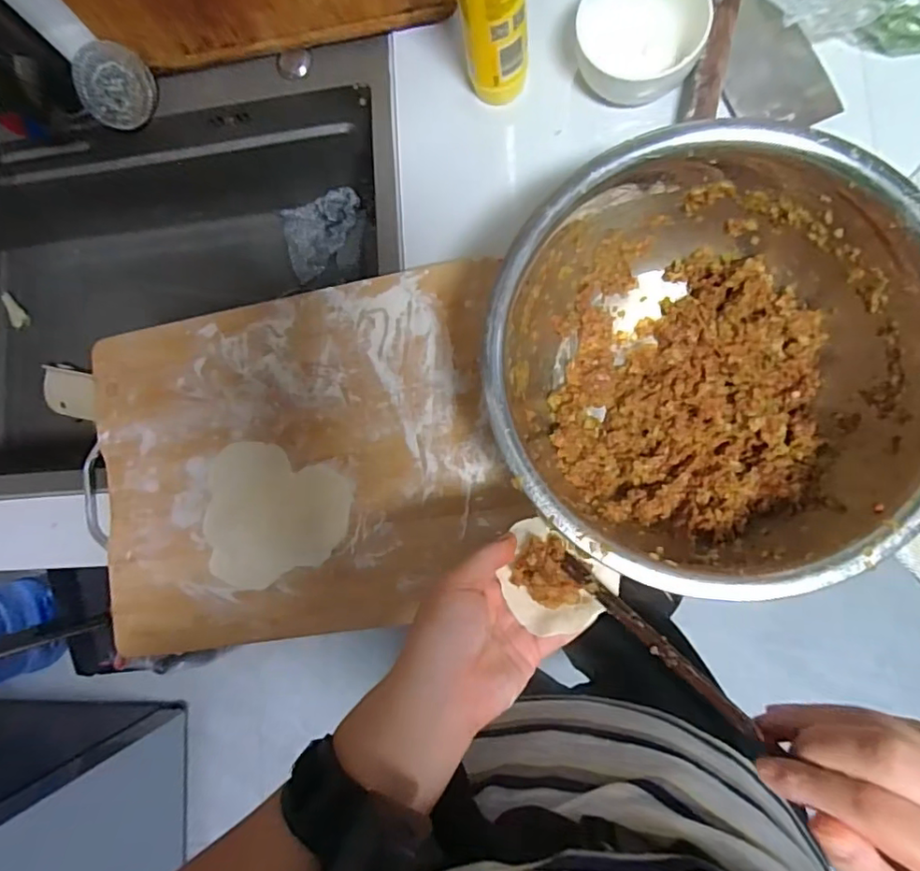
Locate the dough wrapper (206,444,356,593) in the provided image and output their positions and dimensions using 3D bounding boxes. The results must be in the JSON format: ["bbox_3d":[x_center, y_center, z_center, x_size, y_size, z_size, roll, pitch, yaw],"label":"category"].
[{"bbox_3d":[-0.159,0.070,0.475,0.126,0.004,0.119,5,86,8],"label":"dough wrapper"}]

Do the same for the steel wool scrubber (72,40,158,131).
[{"bbox_3d":[-0.325,-0.330,0.526,0.066,0.069,0.011,-44,59,1],"label":"steel wool scrubber"}]

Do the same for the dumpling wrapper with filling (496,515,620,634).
[{"bbox_3d":[0.056,0.091,0.345,0.067,0.028,0.055,35,89,8],"label":"dumpling wrapper with filling"}]

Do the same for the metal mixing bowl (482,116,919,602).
[{"bbox_3d":[0.166,-0.046,0.397,0.276,0.128,0.272,-1,85,8],"label":"metal mixing bowl"}]

